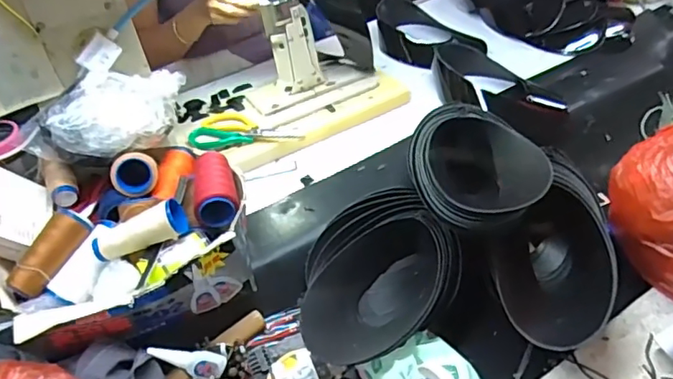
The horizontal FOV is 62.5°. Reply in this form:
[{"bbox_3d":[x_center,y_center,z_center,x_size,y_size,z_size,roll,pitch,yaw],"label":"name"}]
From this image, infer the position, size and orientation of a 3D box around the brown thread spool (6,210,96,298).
[{"bbox_3d":[-0.329,0.074,0.642,0.043,0.043,0.108,19,66,25],"label":"brown thread spool"}]

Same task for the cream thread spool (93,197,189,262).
[{"bbox_3d":[-0.223,0.048,0.628,0.105,0.052,0.043,-16,44,-9],"label":"cream thread spool"}]

